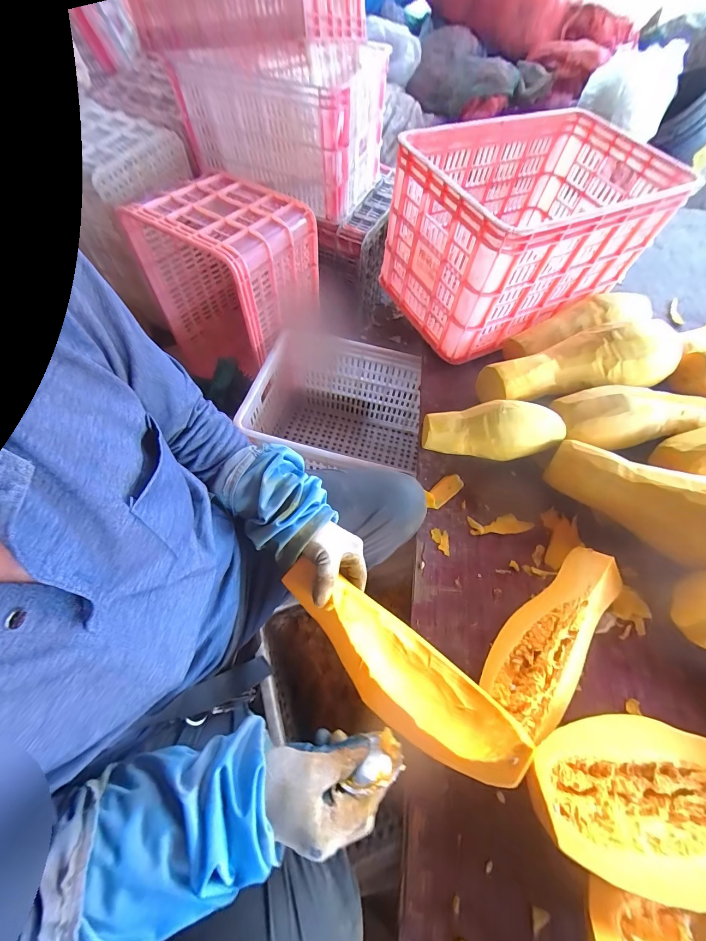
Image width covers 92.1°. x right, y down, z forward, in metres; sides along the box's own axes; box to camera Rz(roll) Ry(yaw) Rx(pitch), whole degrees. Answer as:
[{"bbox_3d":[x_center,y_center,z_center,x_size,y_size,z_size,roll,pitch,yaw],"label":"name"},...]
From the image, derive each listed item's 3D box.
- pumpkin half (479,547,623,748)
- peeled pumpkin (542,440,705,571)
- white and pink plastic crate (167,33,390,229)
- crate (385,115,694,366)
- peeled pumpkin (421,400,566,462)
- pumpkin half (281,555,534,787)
[{"bbox_3d":[0.285,0.234,0.487,0.100,0.066,0.294,40,67,18],"label":"pumpkin half"},{"bbox_3d":[0.497,0.059,0.534,0.352,0.095,0.113,29,63,29],"label":"peeled pumpkin"},{"bbox_3d":[-0.185,-0.969,0.957,0.487,0.293,0.316,21,62,9],"label":"white and pink plastic crate"},{"bbox_3d":[0.376,-0.535,0.780,0.529,0.293,0.378,-28,66,-17],"label":"crate"},{"bbox_3d":[0.254,-0.067,0.630,0.241,0.102,0.090,2,61,-1],"label":"peeled pumpkin"},{"bbox_3d":[0.047,0.224,0.400,0.306,0.069,0.100,37,66,11],"label":"pumpkin half"}]

